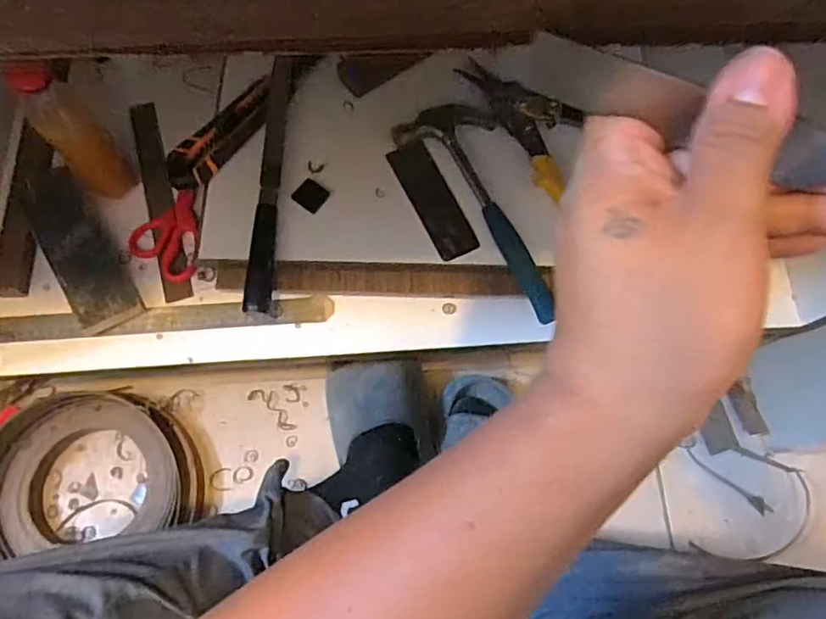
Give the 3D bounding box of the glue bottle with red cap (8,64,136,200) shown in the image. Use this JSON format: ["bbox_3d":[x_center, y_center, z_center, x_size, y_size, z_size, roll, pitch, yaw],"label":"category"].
[{"bbox_3d":[-0.320,-0.169,0.550,0.052,0.163,0.053,-37,76,-12],"label":"glue bottle with red cap"}]

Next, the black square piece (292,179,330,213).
[{"bbox_3d":[-0.102,-0.114,0.595,0.028,0.007,0.030,31,74,9],"label":"black square piece"}]

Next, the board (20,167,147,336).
[{"bbox_3d":[-0.337,-0.066,0.598,0.063,0.016,0.190,-26,77,-26],"label":"board"}]

